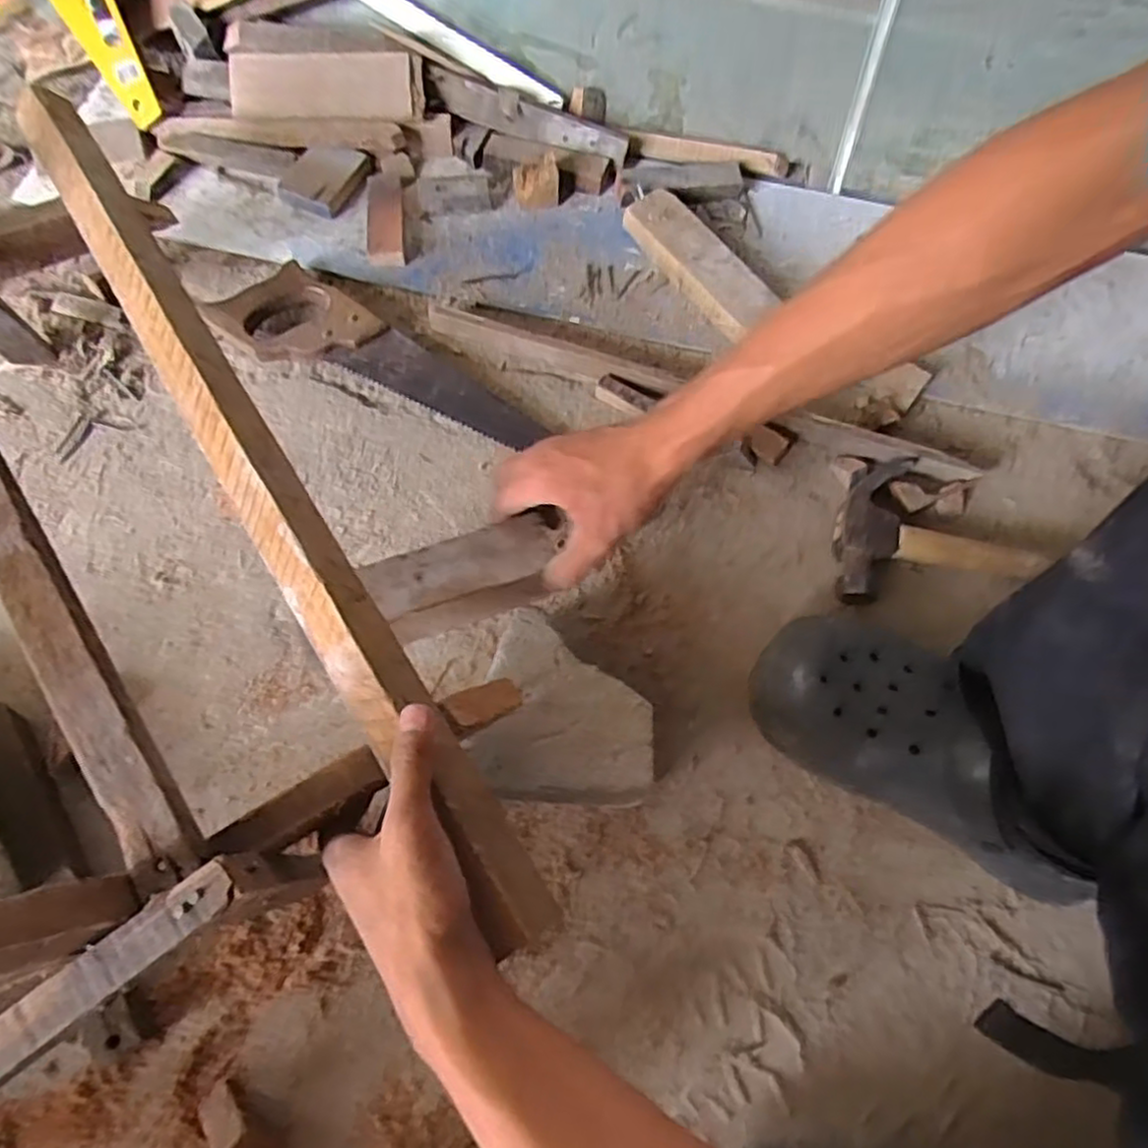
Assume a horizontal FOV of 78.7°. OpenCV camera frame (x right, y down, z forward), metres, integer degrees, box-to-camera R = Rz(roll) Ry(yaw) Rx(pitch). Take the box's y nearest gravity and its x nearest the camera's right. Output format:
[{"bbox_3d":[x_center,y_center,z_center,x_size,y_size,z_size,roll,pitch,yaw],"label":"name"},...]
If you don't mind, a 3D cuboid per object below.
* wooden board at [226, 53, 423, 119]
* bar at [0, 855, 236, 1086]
[{"bbox_3d":[-0.237,-0.467,0.668,0.182,0.013,0.058,0,109,-2],"label":"wooden board"},{"bbox_3d":[-0.229,0.190,0.287,0.197,0.011,0.023,-36,73,-15],"label":"bar"}]

